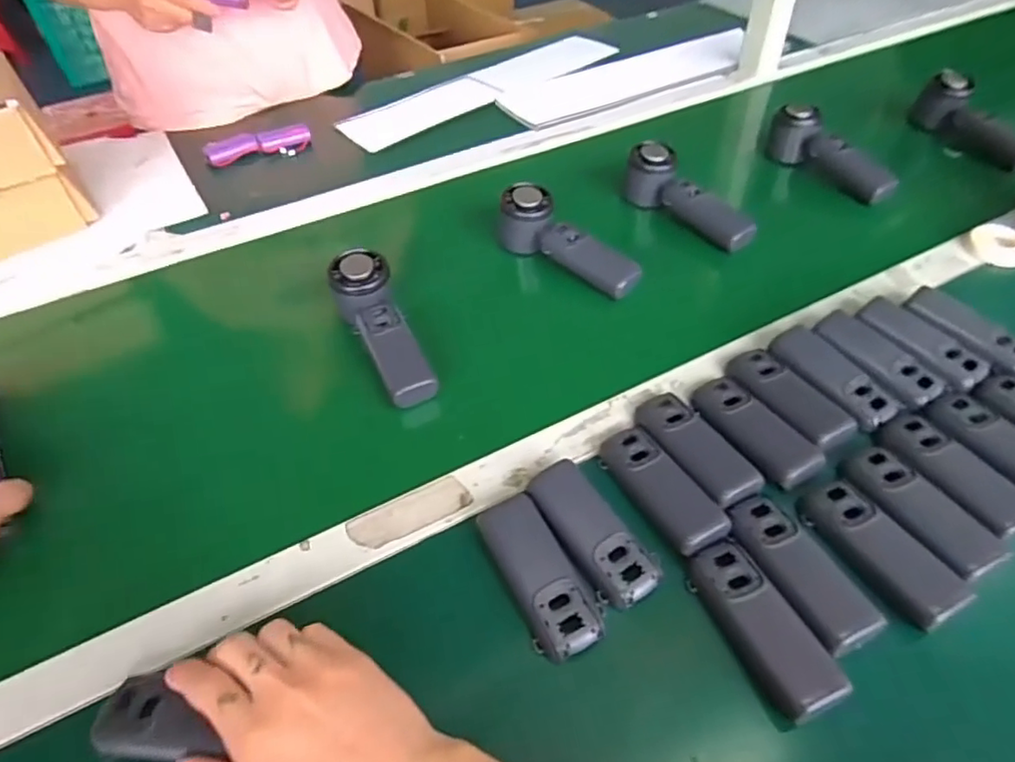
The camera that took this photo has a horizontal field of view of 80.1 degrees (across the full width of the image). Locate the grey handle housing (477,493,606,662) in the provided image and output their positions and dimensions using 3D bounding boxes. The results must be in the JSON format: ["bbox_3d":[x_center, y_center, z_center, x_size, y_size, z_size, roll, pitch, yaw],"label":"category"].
[{"bbox_3d":[0.022,0.124,0.392,0.045,0.018,0.105,-20,50,-16],"label":"grey handle housing"}]

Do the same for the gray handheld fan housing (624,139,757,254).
[{"bbox_3d":[0.192,-0.199,0.651,0.051,0.054,0.158,-26,53,-21],"label":"gray handheld fan housing"}]

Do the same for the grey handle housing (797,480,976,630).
[{"bbox_3d":[0.243,0.108,0.394,0.037,0.018,0.101,-22,51,-18],"label":"grey handle housing"}]

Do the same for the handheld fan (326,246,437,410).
[{"bbox_3d":[-0.111,-0.043,0.544,0.051,0.048,0.162,-22,64,-18],"label":"handheld fan"}]

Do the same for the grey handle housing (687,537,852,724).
[{"bbox_3d":[0.155,0.145,0.366,0.043,0.014,0.103,-18,50,-15],"label":"grey handle housing"}]

